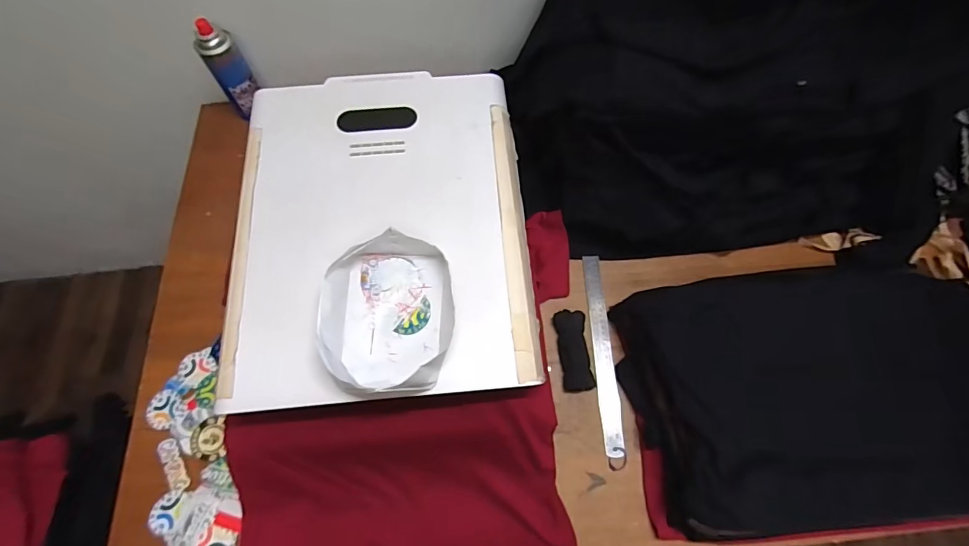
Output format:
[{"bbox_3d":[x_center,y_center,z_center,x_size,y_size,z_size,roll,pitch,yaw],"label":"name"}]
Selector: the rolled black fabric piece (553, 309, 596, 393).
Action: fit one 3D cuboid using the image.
[{"bbox_3d":[0.145,0.124,0.715,0.048,0.020,0.129,-4,67,-3],"label":"rolled black fabric piece"}]

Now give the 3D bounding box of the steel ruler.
[{"bbox_3d":[0.192,0.122,0.727,0.032,0.007,0.325,-3,67,3],"label":"steel ruler"}]

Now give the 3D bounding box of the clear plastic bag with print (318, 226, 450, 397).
[{"bbox_3d":[-0.117,0.049,0.554,0.159,0.047,0.197,-2,67,-3],"label":"clear plastic bag with print"}]

